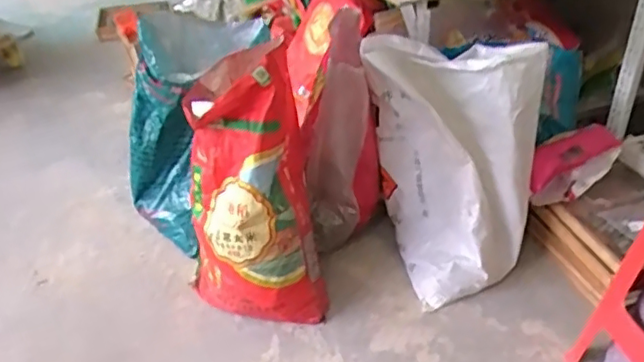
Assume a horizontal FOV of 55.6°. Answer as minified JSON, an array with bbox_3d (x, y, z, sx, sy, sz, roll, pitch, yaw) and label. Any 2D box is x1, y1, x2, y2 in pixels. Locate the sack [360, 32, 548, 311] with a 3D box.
[{"bbox_3d":[0.312,-0.035,1.506,0.296,0.608,0.311,-23,40,-28],"label":"sack"}]

